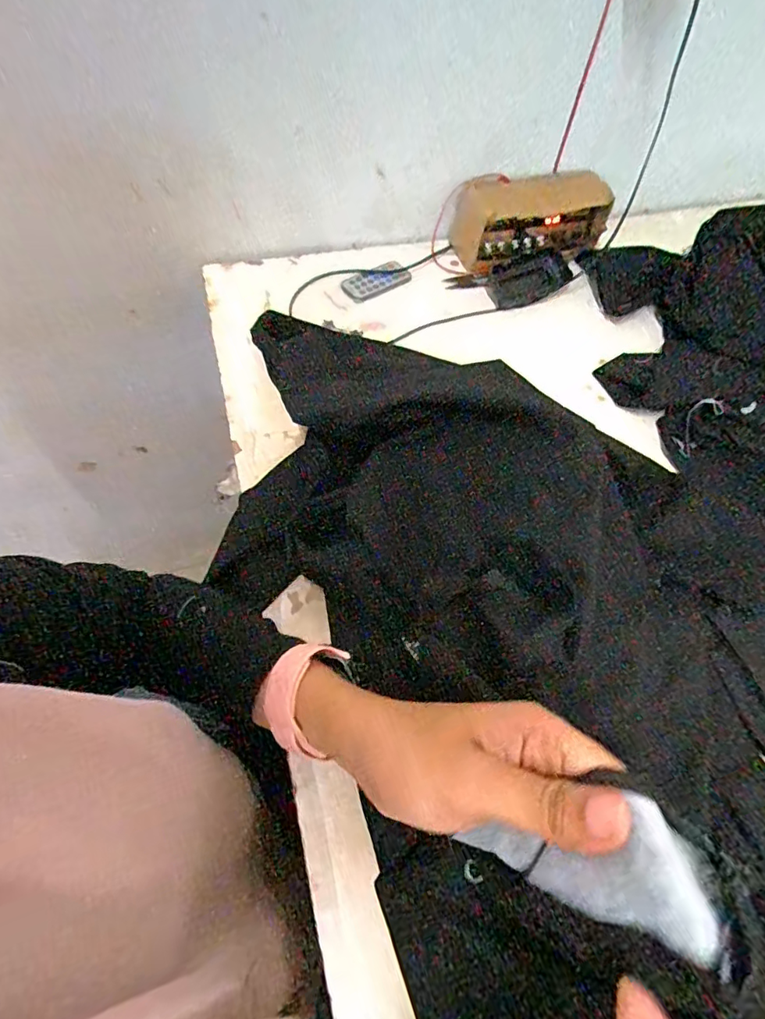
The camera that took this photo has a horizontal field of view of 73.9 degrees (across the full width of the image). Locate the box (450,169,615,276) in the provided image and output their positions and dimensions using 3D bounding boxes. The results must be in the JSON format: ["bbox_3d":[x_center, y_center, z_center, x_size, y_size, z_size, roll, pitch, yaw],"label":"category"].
[{"bbox_3d":[0.184,-0.348,0.620,0.180,0.073,0.079,-11,60,-10],"label":"box"}]

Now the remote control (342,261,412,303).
[{"bbox_3d":[-0.008,-0.270,0.601,0.082,0.007,0.038,-27,79,-16],"label":"remote control"}]

